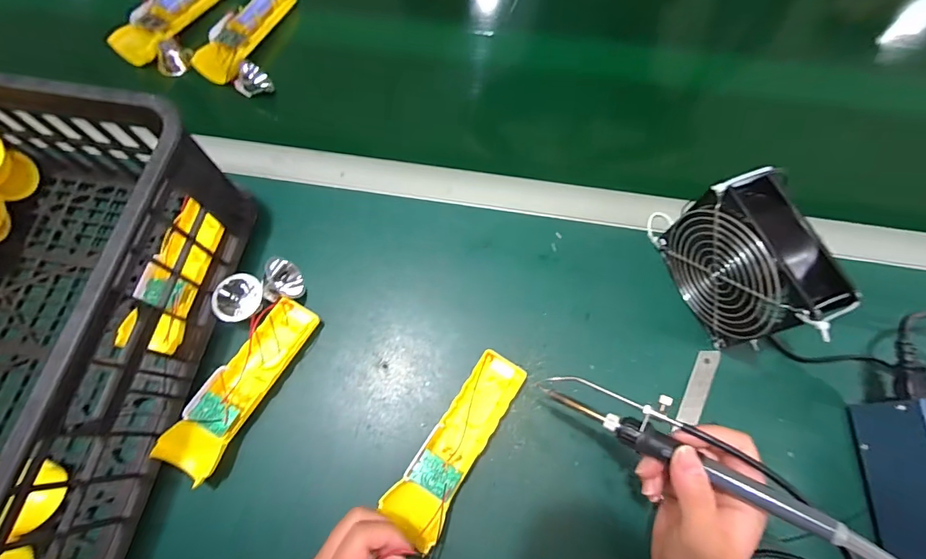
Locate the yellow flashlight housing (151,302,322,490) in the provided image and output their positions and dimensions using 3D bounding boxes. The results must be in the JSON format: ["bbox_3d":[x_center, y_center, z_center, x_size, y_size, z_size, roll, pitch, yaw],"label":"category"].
[{"bbox_3d":[-0.196,0.091,0.379,0.049,0.033,0.163,25,71,9],"label":"yellow flashlight housing"}]

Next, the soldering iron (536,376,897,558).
[{"bbox_3d":[0.151,0.110,0.276,0.205,0.020,0.036,23,68,29],"label":"soldering iron"}]

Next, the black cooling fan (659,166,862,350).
[{"bbox_3d":[0.241,-0.009,0.364,0.054,0.117,0.131,-16,70,-6],"label":"black cooling fan"}]

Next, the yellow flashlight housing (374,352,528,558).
[{"bbox_3d":[-0.002,0.133,0.358,0.046,0.016,0.159,30,65,14],"label":"yellow flashlight housing"}]

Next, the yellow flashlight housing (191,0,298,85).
[{"bbox_3d":[-0.274,-0.317,0.537,0.056,0.031,0.167,22,71,8],"label":"yellow flashlight housing"}]

